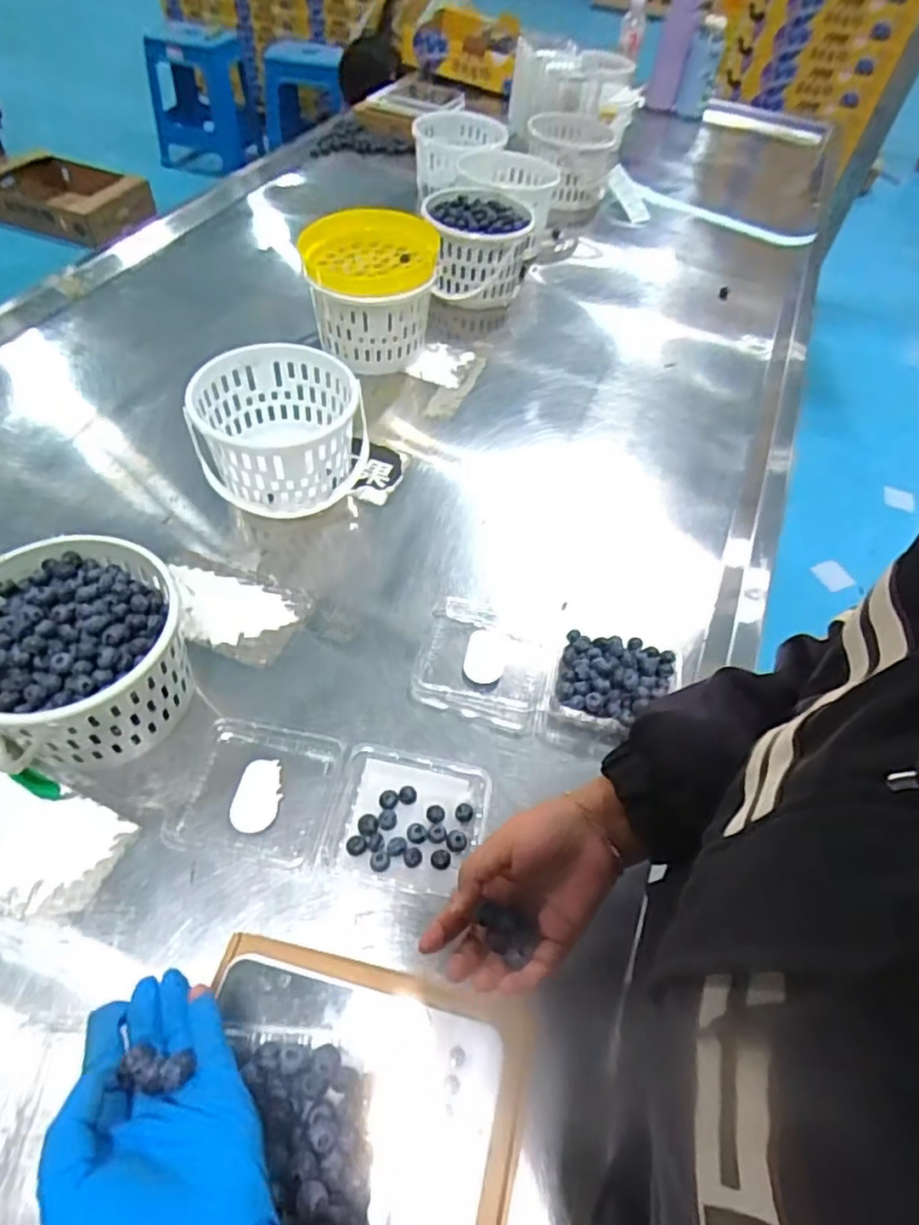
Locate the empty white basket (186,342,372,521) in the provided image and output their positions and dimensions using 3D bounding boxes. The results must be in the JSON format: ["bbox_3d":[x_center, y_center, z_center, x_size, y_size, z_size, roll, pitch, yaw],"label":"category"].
[{"bbox_3d":[-0.199,-0.196,0.756,0.181,0.116,0.160,-6,54,-10],"label":"empty white basket"}]

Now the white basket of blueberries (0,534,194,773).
[{"bbox_3d":[-0.320,0.039,0.559,0.167,0.118,0.167,3,53,-4],"label":"white basket of blueberries"}]

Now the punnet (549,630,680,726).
[{"bbox_3d":[0.150,0.069,0.638,0.114,0.041,0.097,14,53,4],"label":"punnet"}]

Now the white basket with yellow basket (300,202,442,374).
[{"bbox_3d":[-0.117,-0.445,0.912,0.187,0.152,0.184,-6,54,-10],"label":"white basket with yellow basket"}]

